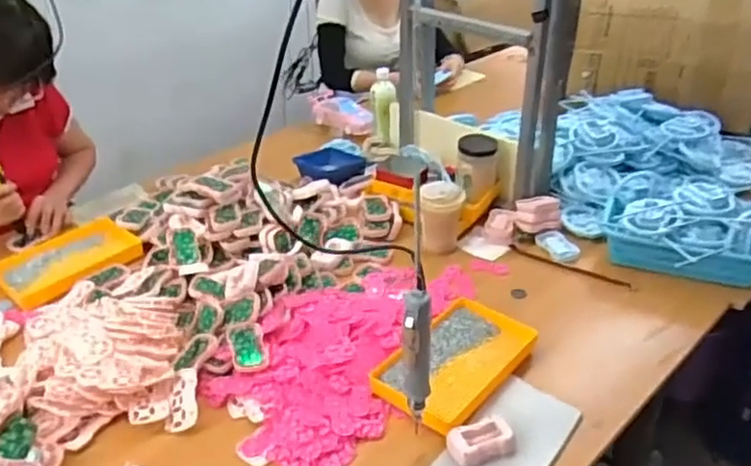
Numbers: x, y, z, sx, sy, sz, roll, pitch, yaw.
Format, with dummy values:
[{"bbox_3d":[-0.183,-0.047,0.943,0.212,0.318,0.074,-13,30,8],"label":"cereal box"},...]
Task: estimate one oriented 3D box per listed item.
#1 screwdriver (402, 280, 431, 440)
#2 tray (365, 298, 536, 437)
[{"bbox_3d":[0.052,0.157,0.814,0.033,0.212,0.040,3,33,8],"label":"screwdriver"},{"bbox_3d":[0.126,0.194,1.012,0.150,0.030,0.252,25,41,36],"label":"tray"}]

